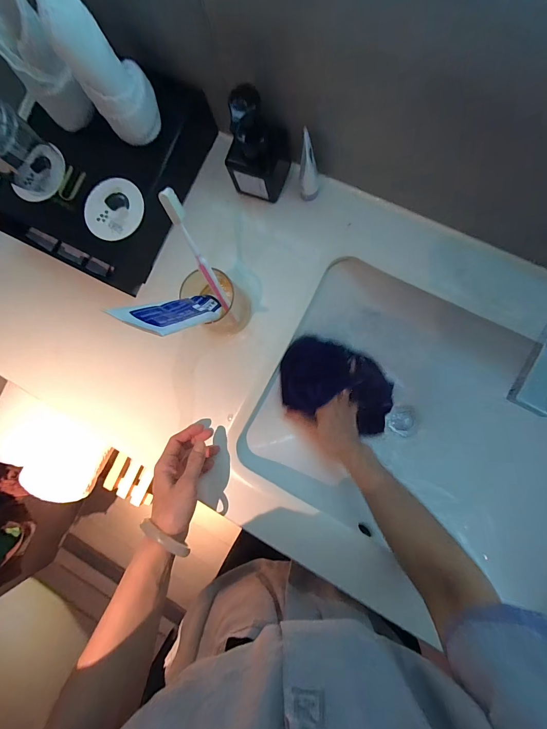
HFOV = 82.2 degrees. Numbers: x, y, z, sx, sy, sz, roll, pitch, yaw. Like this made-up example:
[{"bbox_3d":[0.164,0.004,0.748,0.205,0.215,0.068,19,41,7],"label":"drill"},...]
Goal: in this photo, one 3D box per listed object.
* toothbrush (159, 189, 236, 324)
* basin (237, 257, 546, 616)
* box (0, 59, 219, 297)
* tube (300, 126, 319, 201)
[{"bbox_3d":[-0.082,-0.119,0.378,0.016,0.176,0.014,-21,43,5],"label":"toothbrush"},{"bbox_3d":[0.233,0.093,0.488,0.457,0.125,0.354,24,90,8],"label":"basin"},{"bbox_3d":[-0.242,-0.282,0.454,0.220,0.083,0.297,27,91,7],"label":"box"},{"bbox_3d":[0.048,-0.256,0.414,0.025,0.093,0.036,2,88,7],"label":"tube"}]

